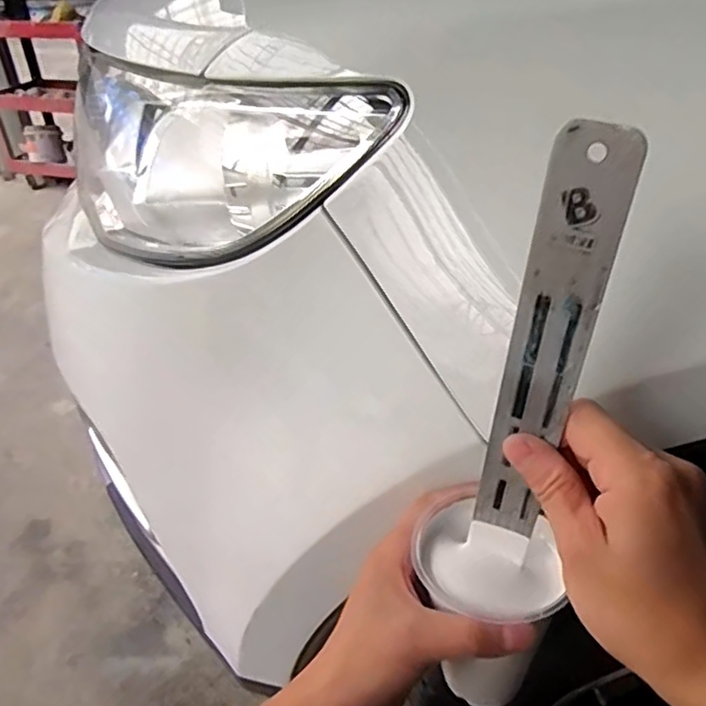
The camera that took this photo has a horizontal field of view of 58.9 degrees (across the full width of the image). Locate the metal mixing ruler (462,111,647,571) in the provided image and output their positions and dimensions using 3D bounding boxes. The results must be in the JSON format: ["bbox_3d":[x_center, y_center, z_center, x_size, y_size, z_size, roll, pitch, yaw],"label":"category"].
[{"bbox_3d":[0.083,0.016,0.280,0.030,0.227,0.004,16,36,17],"label":"metal mixing ruler"}]

